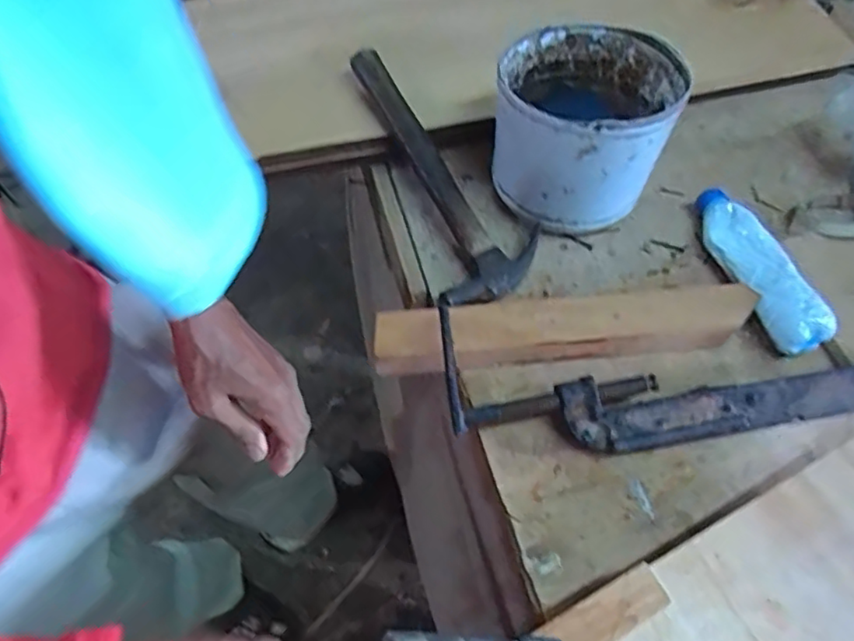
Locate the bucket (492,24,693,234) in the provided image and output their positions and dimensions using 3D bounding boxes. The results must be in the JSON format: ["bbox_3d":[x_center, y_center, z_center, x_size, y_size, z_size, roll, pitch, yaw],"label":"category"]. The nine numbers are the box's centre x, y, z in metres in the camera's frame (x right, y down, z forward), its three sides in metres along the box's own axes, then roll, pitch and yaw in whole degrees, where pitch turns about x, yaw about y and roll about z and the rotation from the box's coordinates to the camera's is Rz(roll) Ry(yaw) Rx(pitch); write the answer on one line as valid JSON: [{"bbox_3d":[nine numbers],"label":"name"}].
[{"bbox_3d":[0.155,-0.188,0.630,0.160,0.157,0.159,-1,60,1],"label":"bucket"}]

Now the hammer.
[{"bbox_3d":[0.002,-0.162,0.656,0.111,0.023,0.324,-24,71,-16],"label":"hammer"}]

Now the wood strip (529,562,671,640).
[{"bbox_3d":[0.094,0.220,0.421,0.157,0.015,0.033,-26,63,-13],"label":"wood strip"}]

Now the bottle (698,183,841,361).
[{"bbox_3d":[0.322,-0.057,0.604,0.059,0.049,0.197,-9,60,-4],"label":"bottle"}]

